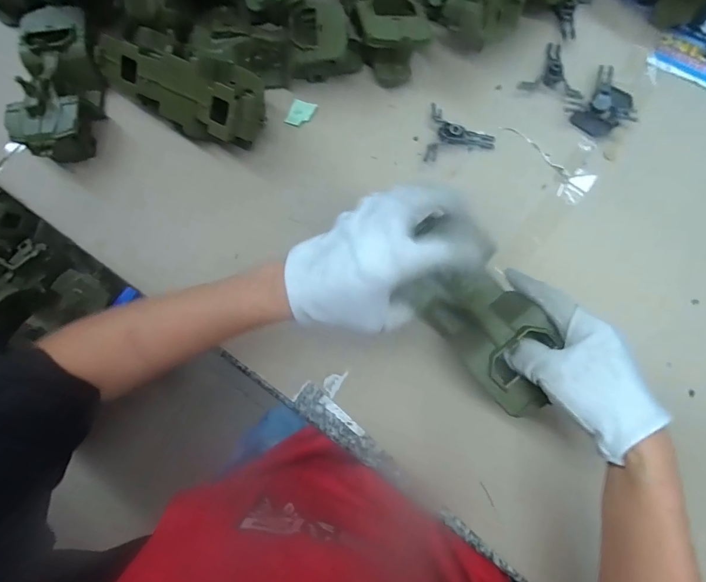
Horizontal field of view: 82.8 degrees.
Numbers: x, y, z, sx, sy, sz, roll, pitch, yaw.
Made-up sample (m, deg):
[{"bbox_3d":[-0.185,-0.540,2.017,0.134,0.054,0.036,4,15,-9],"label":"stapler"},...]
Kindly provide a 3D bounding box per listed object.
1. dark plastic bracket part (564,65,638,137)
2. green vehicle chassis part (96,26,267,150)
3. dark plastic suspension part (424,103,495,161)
[{"bbox_3d":[0.285,-0.211,0.453,0.072,0.016,0.066,-39,78,-8],"label":"dark plastic bracket part"},{"bbox_3d":[-0.186,-0.223,0.433,0.184,0.078,0.058,28,39,8],"label":"green vehicle chassis part"},{"bbox_3d":[0.124,-0.177,0.452,0.075,0.015,0.068,8,76,4],"label":"dark plastic suspension part"}]

